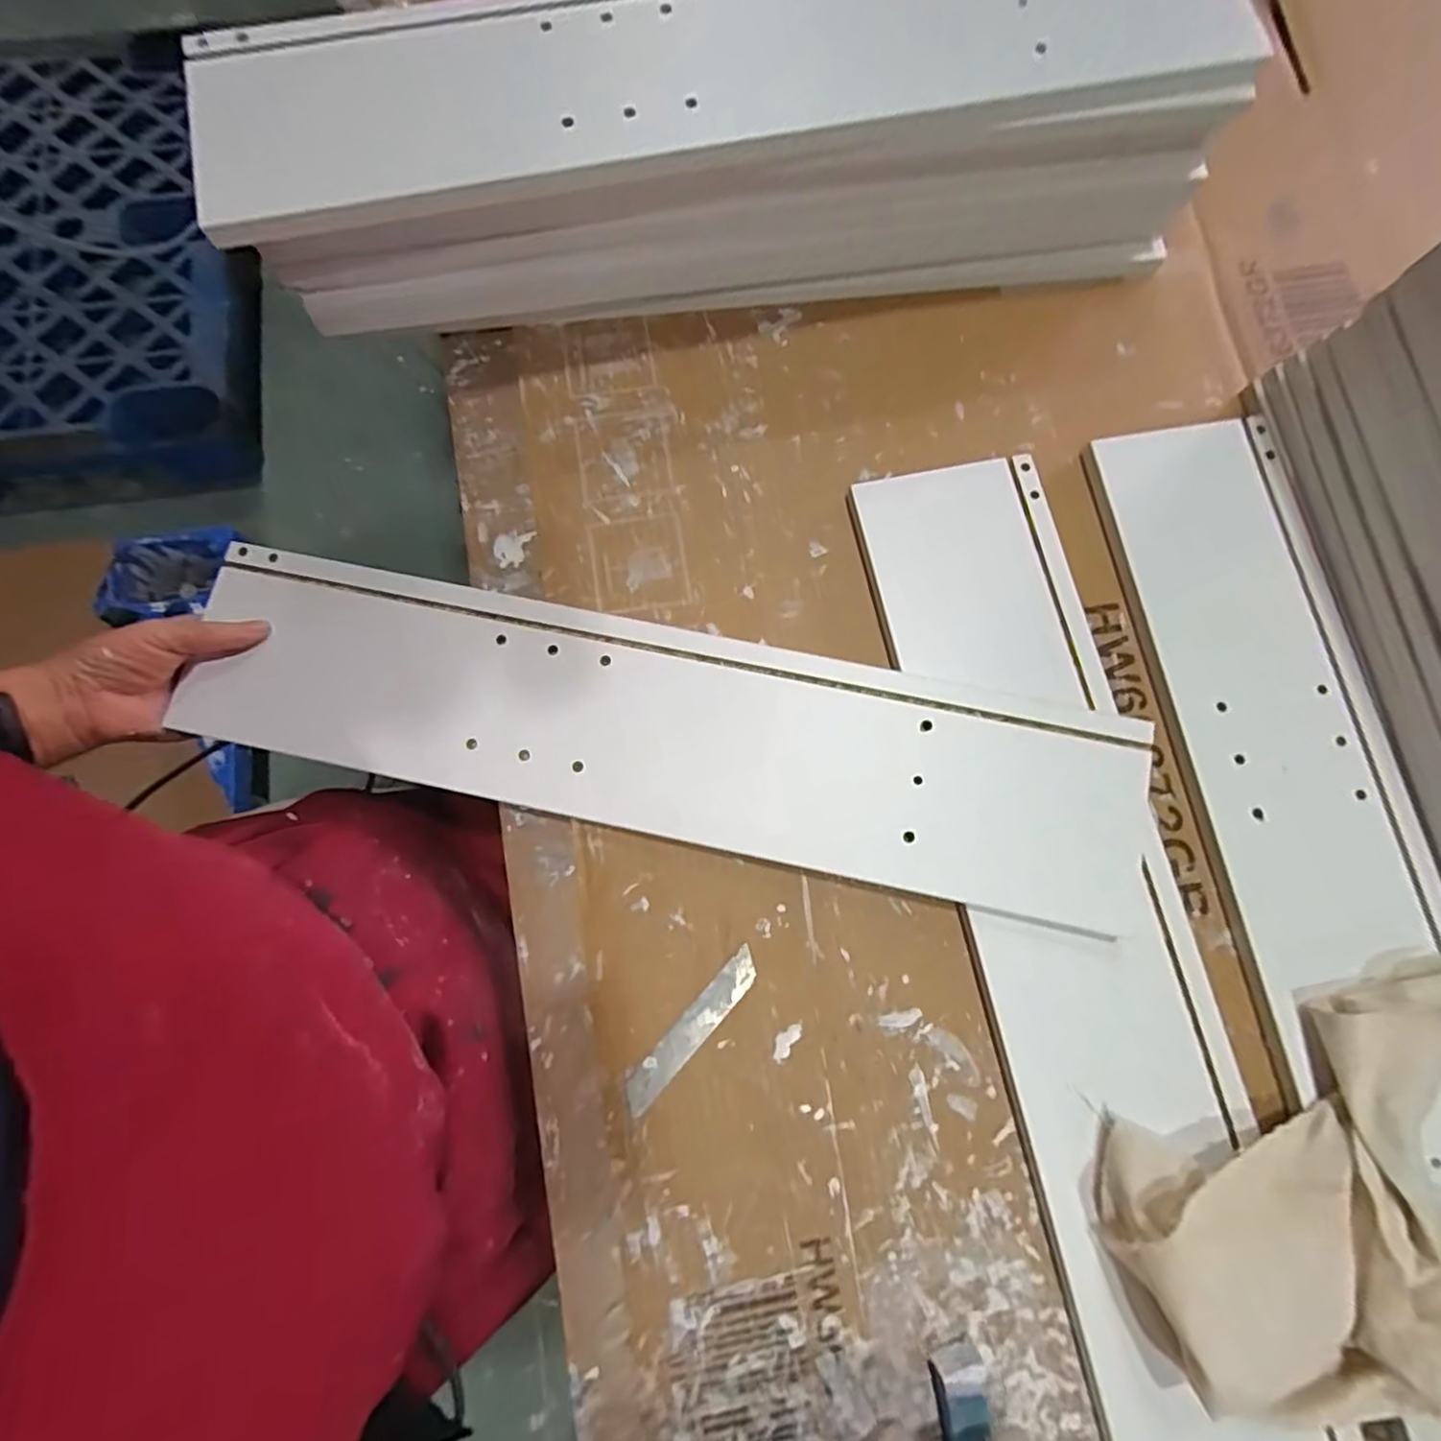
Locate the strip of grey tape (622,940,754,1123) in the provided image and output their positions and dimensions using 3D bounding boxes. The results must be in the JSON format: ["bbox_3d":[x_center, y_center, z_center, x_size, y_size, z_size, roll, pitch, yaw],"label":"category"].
[{"bbox_3d":[-0.015,0.169,0.357,0.018,0.004,0.099,43,80,7],"label":"strip of grey tape"}]

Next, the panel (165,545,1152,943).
[{"bbox_3d":[-0.038,0.003,0.377,0.533,0.009,0.122,12,78,4],"label":"panel"}]

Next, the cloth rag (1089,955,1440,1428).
[{"bbox_3d":[0.308,0.240,0.325,0.230,0.053,0.150,-26,80,-6],"label":"cloth rag"}]

